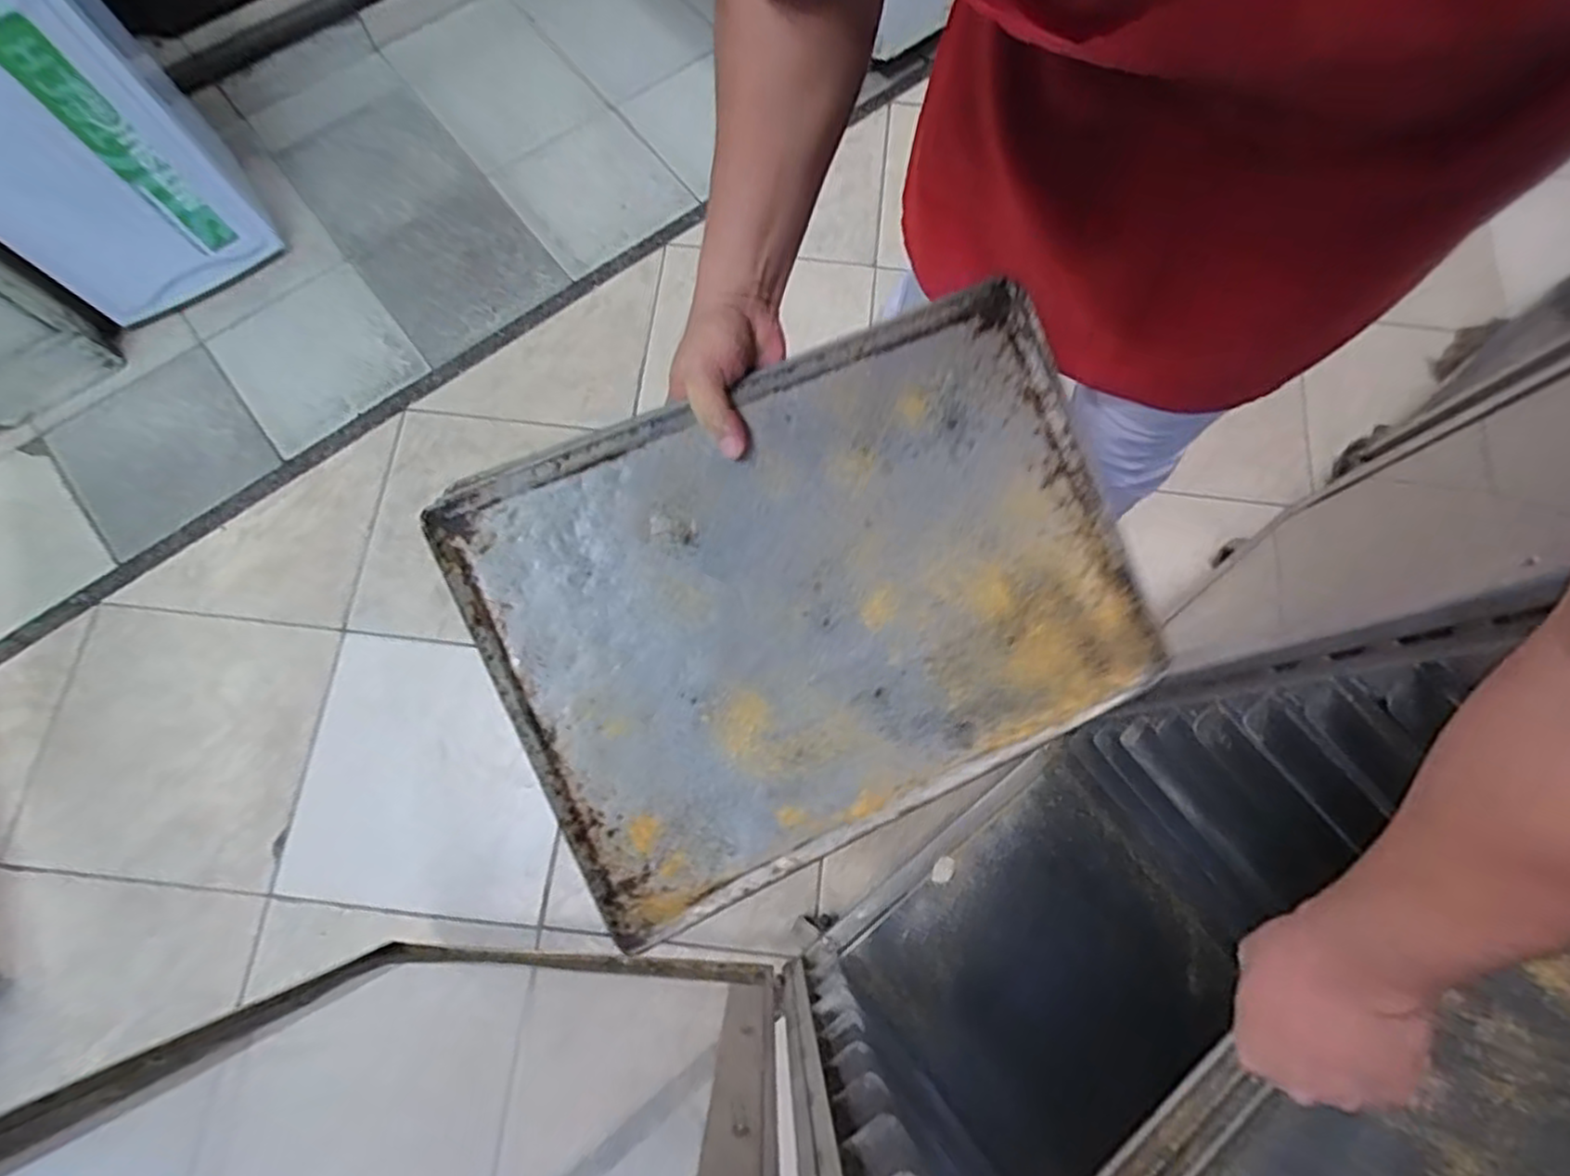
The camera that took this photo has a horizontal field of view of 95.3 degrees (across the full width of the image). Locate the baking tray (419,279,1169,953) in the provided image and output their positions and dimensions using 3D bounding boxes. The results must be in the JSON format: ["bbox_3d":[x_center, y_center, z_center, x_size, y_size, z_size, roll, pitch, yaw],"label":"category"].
[{"bbox_3d":[0.027,0.005,0.513,0.453,0.015,0.323,-24,93,-9],"label":"baking tray"}]

